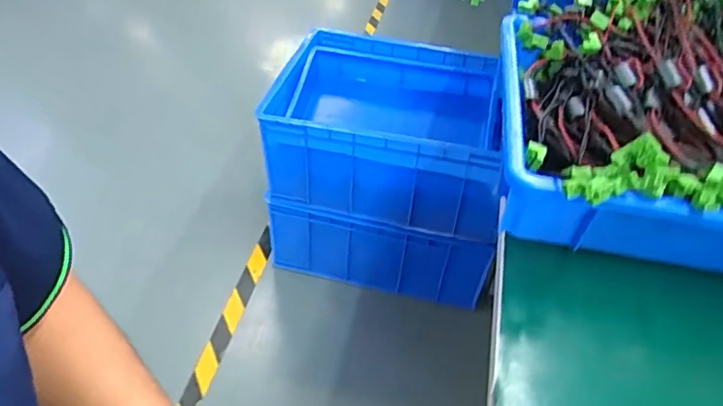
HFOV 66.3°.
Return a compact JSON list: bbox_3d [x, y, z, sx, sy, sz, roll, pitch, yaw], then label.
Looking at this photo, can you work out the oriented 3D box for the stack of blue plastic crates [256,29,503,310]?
[{"bbox_3d":[0.062,-0.074,1.310,0.503,0.454,0.379,11,44,5],"label":"stack of blue plastic crates"}]

